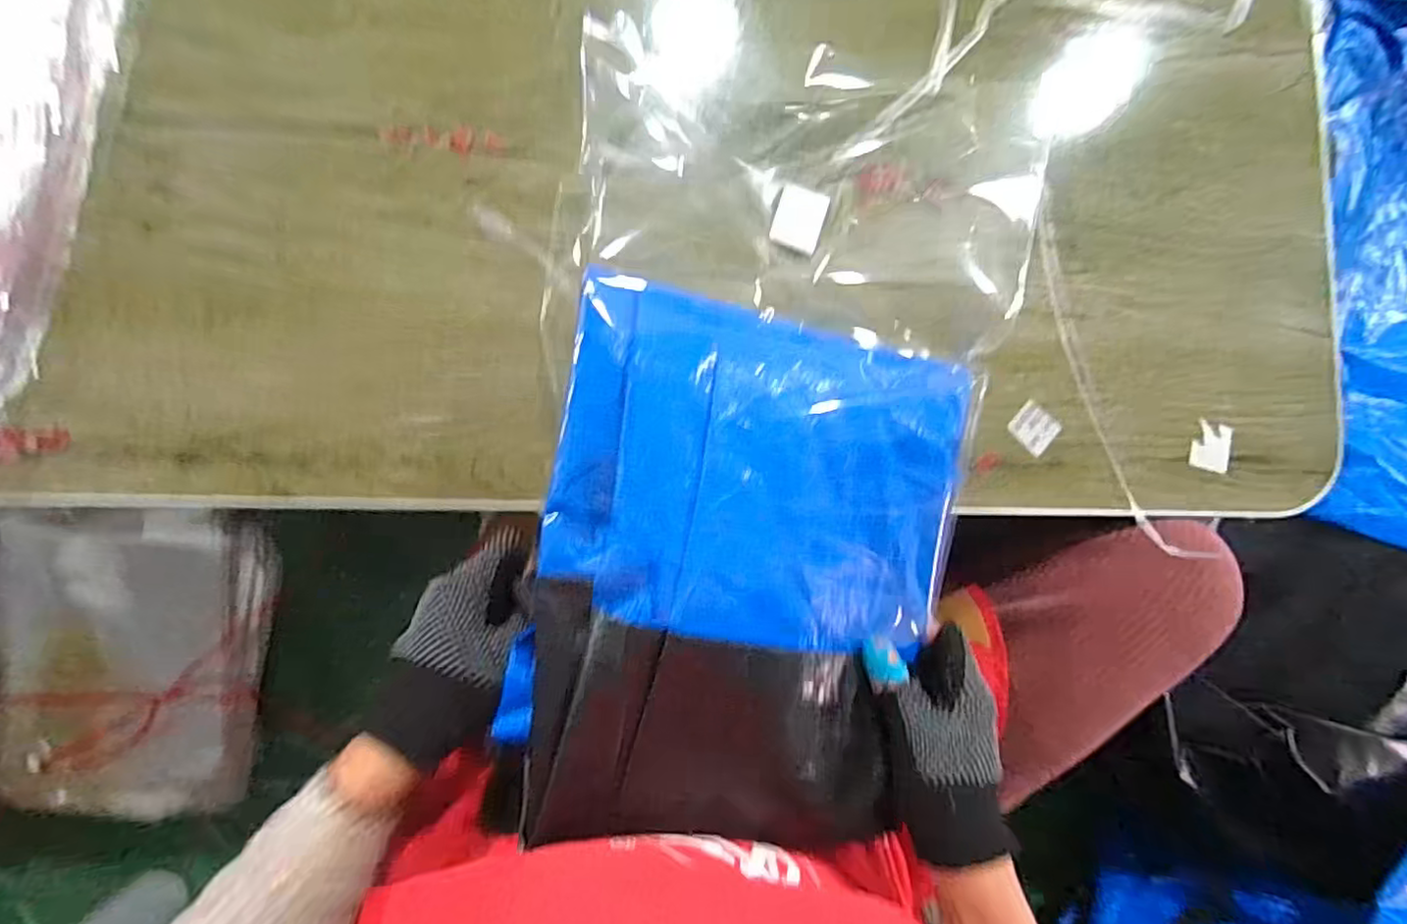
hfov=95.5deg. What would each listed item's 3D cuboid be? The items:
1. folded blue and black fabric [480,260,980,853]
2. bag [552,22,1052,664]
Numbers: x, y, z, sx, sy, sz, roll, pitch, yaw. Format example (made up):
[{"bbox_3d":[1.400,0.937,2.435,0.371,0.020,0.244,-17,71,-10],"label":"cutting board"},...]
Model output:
[{"bbox_3d":[0.027,0.054,0.326,0.217,0.031,0.257,13,85,-19],"label":"folded blue and black fabric"},{"bbox_3d":[0.049,-0.089,0.361,0.259,0.088,0.358,13,84,-7],"label":"bag"}]

